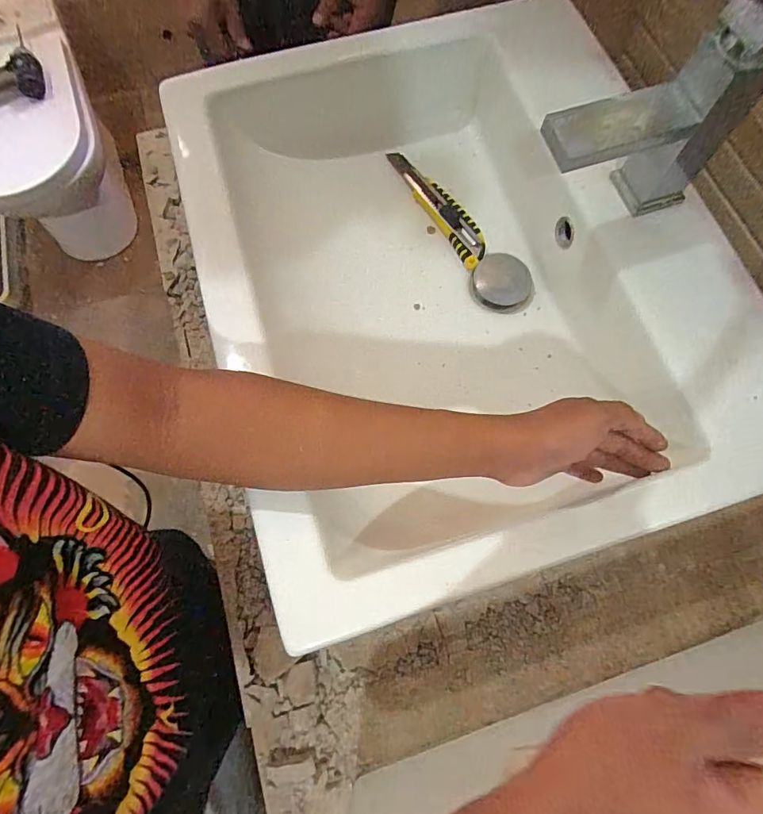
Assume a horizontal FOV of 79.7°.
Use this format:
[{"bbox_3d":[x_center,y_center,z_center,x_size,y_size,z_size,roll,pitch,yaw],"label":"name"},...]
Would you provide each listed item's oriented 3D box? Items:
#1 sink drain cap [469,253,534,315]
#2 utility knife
[{"bbox_3d":[0.135,-0.140,0.508,0.066,0.019,0.062,13,71,4],"label":"sink drain cap"},{"bbox_3d":[0.068,-0.237,0.534,0.037,0.017,0.174,-28,73,-10],"label":"utility knife"}]

